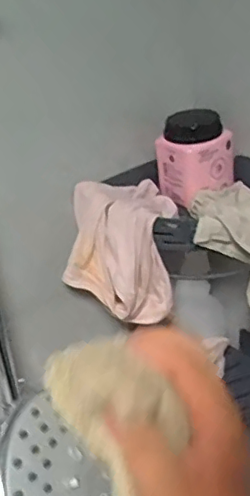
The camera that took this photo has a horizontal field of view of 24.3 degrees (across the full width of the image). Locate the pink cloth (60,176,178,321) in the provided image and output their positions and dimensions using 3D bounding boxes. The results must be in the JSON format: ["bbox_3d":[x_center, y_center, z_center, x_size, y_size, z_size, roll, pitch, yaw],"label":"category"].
[{"bbox_3d":[-0.005,0.001,0.762,0.137,0.153,0.147,-2,27,10],"label":"pink cloth"}]

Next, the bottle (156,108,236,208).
[{"bbox_3d":[0.098,-0.126,0.791,0.086,0.109,0.070,-22,30,-27],"label":"bottle"}]

